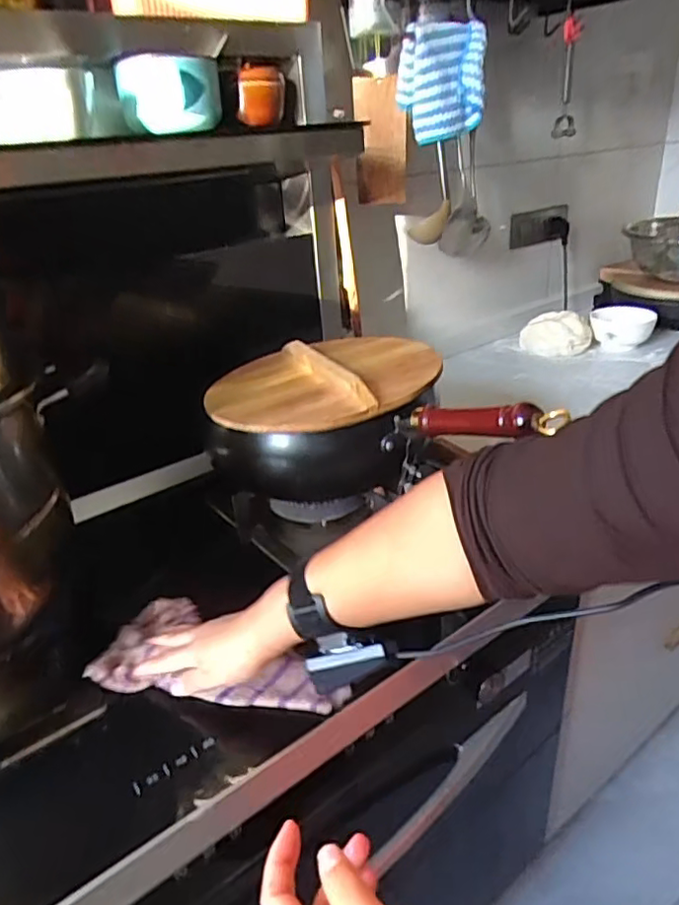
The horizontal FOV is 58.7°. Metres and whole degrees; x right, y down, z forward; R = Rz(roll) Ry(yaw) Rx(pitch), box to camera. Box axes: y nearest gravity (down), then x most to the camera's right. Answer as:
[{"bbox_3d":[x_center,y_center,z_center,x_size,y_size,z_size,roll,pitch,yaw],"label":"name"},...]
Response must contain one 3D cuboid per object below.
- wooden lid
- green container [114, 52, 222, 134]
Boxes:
[{"bbox_3d":[-0.020,-0.094,0.727,0.271,0.046,0.267,-4,28,2],"label":"wooden lid"},{"bbox_3d":[-0.232,-0.495,0.838,0.130,0.087,0.140,-8,28,-7],"label":"green container"}]

